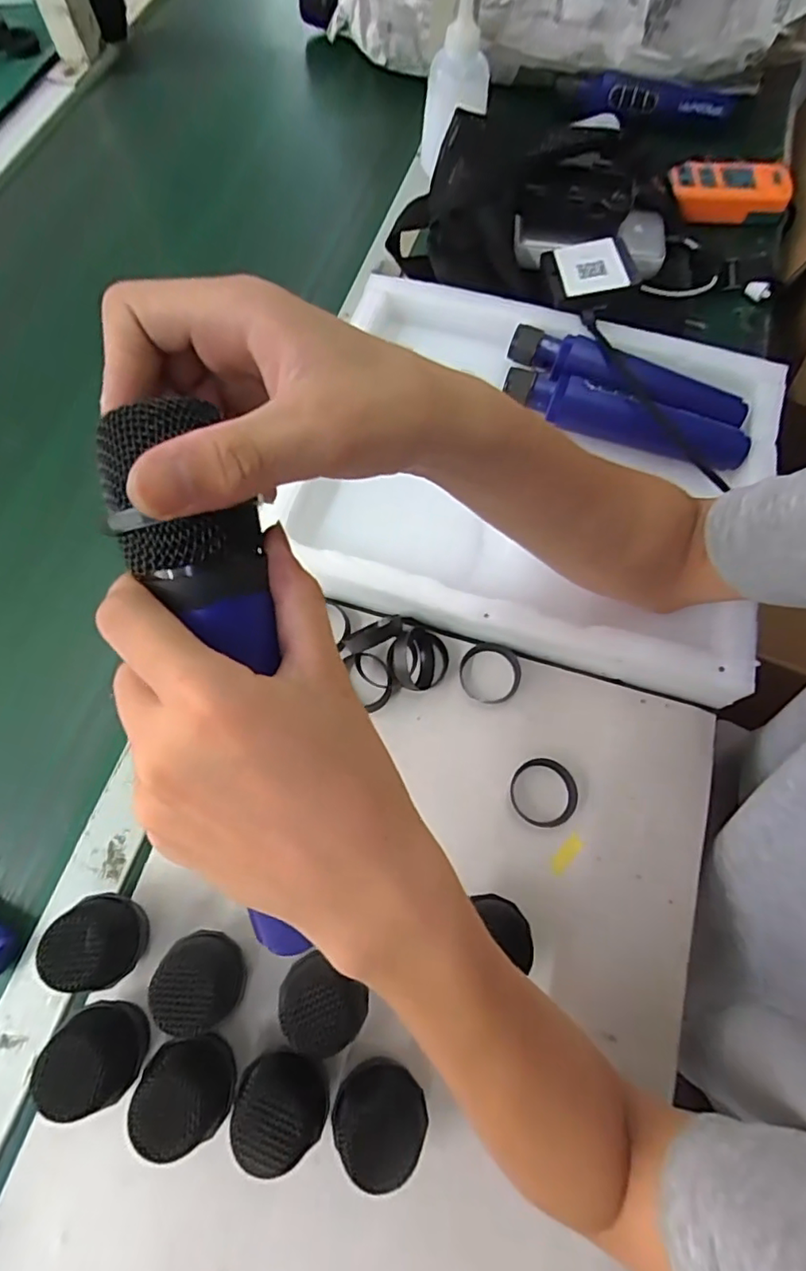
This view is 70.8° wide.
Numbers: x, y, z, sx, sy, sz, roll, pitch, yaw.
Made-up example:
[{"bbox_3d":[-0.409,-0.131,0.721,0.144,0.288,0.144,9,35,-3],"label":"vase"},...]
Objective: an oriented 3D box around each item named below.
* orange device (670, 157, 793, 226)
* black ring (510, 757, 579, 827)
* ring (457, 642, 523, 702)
[{"bbox_3d":[0.320,-0.440,0.562,0.112,0.030,0.055,-2,69,0],"label":"orange device"},{"bbox_3d":[0.095,0.105,0.382,0.044,0.008,0.045,0,69,-1],"label":"black ring"},{"bbox_3d":[0.063,0.027,0.410,0.044,0.008,0.043,0,69,-1],"label":"ring"}]

